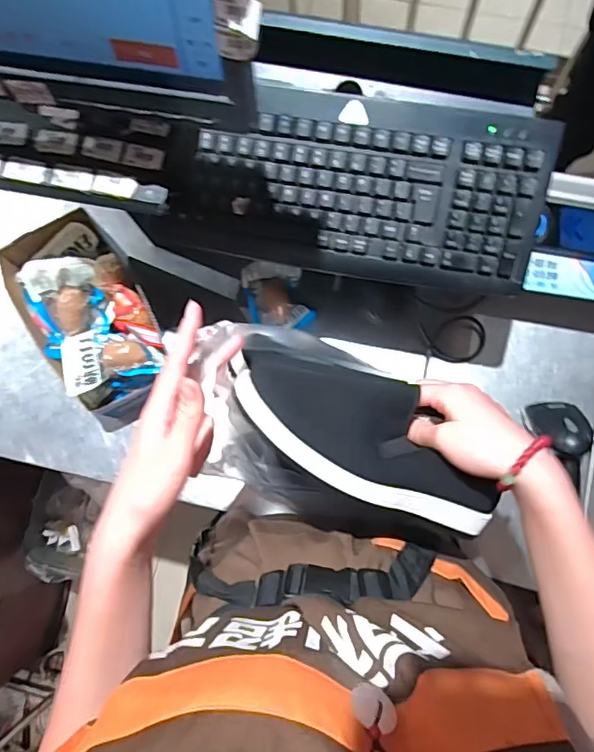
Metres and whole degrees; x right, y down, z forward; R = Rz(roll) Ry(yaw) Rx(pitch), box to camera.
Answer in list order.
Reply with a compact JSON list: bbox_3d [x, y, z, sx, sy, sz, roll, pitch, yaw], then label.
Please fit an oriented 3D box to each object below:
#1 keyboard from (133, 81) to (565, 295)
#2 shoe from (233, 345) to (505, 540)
[{"bbox_3d":[0.050,-0.186,0.518,0.365,0.022,0.161,10,107,6],"label":"keyboard"},{"bbox_3d":[0.063,0.048,0.447,0.249,0.113,0.102,30,83,-16],"label":"shoe"}]

